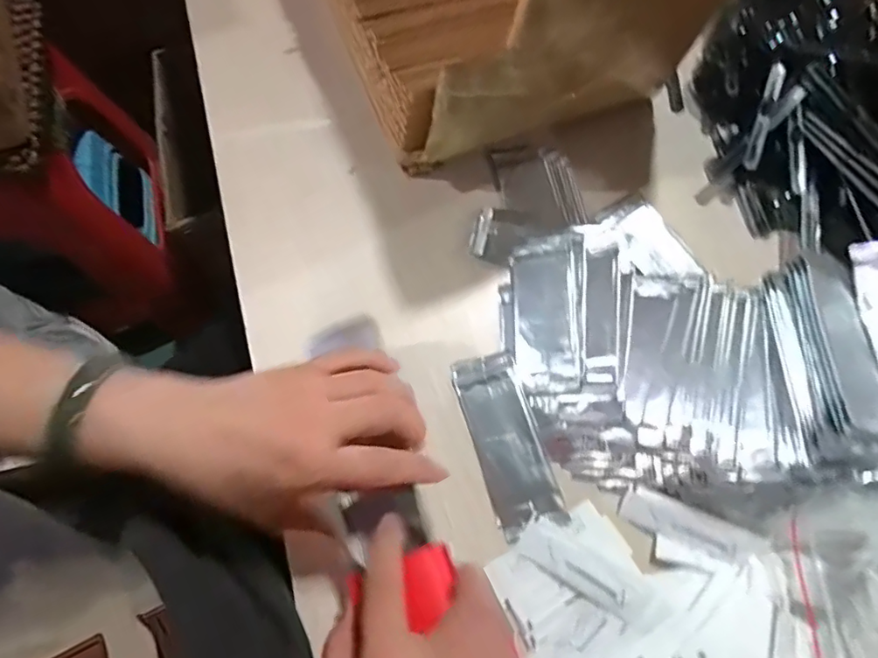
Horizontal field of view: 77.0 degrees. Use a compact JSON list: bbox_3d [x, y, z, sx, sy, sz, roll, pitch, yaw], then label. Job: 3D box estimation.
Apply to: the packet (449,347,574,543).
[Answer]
[{"bbox_3d":[0.051,0.083,0.411,0.049,0.006,0.131,-16,75,-6],"label":"packet"}]

